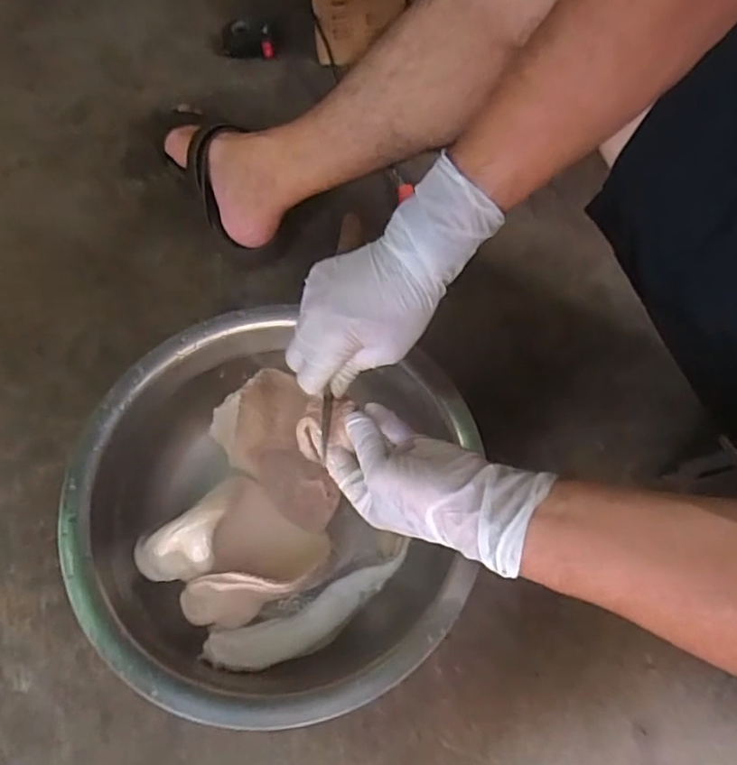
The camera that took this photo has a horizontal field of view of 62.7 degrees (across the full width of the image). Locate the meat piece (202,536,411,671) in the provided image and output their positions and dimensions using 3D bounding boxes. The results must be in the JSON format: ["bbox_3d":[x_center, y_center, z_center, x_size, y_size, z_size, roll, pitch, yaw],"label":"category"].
[{"bbox_3d":[-0.042,0.191,0.497,0.178,0.020,0.044,-22,65,-9],"label":"meat piece"}]

